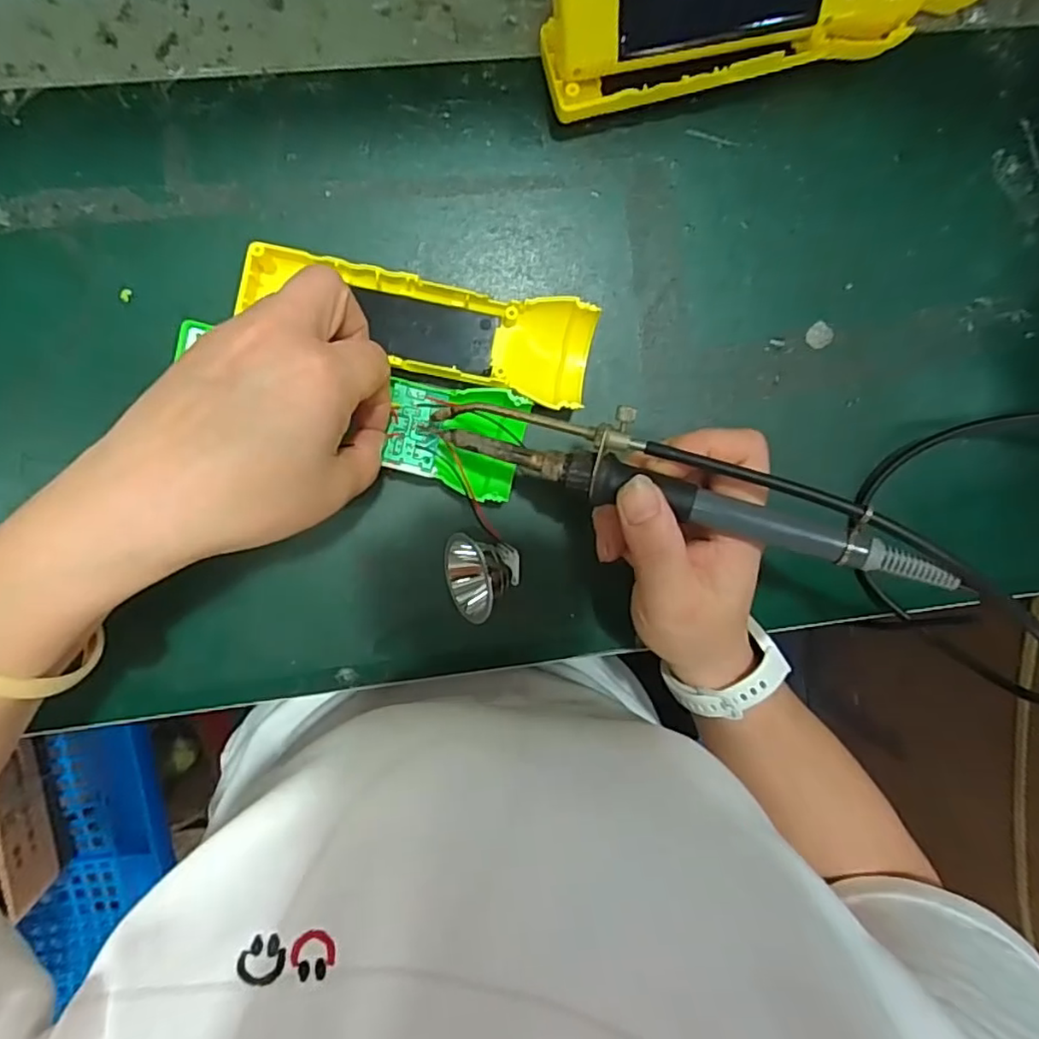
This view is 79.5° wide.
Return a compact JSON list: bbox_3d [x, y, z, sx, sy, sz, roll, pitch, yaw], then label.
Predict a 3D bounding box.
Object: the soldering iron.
[{"bbox_3d":[0.063,-0.016,0.250,0.205,0.026,0.032,18,95,11],"label":"soldering iron"}]

